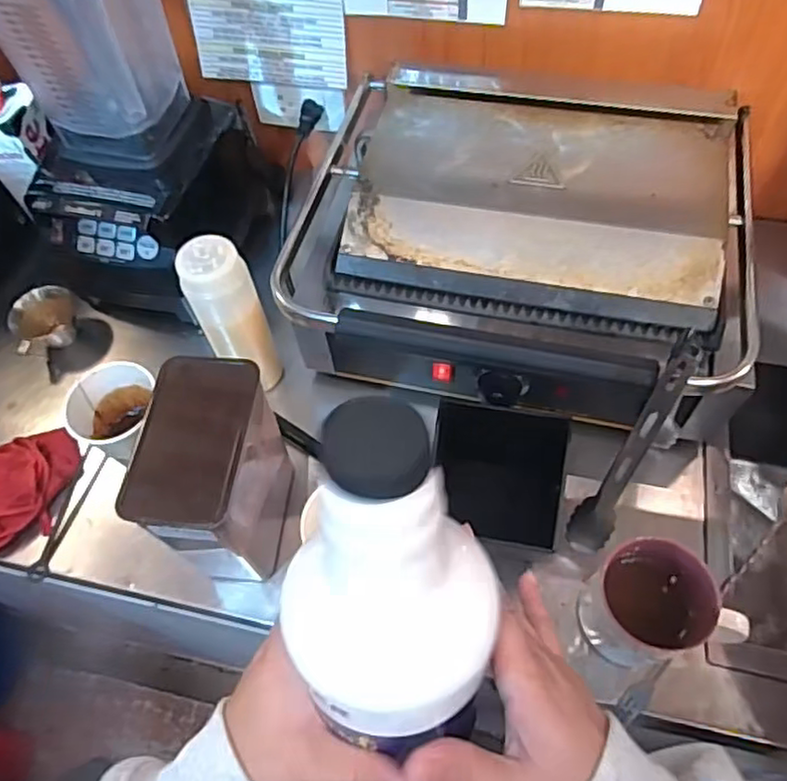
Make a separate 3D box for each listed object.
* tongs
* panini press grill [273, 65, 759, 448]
[{"bbox_3d":[0.191,0.056,0.523,0.033,0.241,0.019,28,39,19],"label":"tongs"},{"bbox_3d":[0.136,-0.149,0.661,0.428,0.178,0.390,14,61,12],"label":"panini press grill"}]

